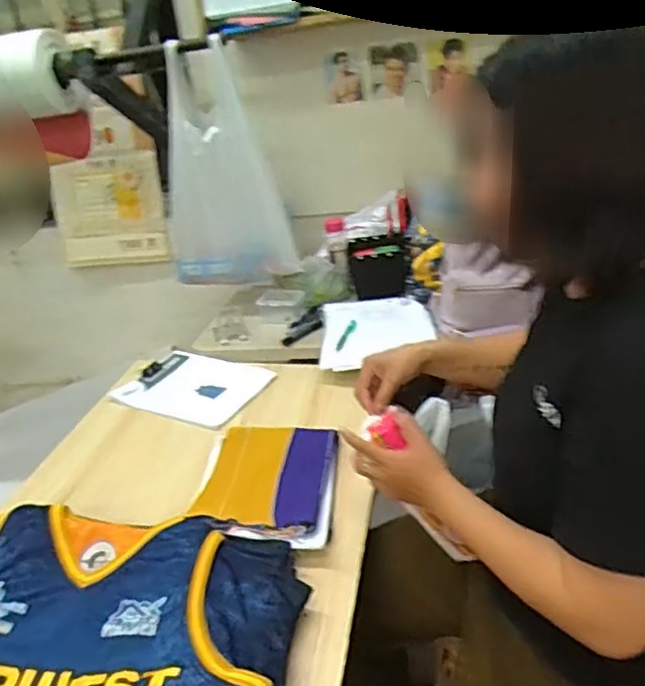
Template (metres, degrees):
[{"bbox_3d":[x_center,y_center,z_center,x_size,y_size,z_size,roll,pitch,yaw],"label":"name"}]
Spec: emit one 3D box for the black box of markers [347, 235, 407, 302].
[{"bbox_3d":[0.146,-0.195,1.616,0.155,0.108,0.184,-7,24,2],"label":"black box of markers"}]

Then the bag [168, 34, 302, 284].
[{"bbox_3d":[-0.241,-0.392,1.500,0.300,0.501,0.101,-6,22,5],"label":"bag"}]

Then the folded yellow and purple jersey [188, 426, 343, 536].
[{"bbox_3d":[-0.092,0.217,1.045,0.210,0.027,0.252,-1,25,14],"label":"folded yellow and purple jersey"}]

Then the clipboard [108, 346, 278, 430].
[{"bbox_3d":[-0.271,0.092,1.368,0.272,0.013,0.231,13,32,24],"label":"clipboard"}]

